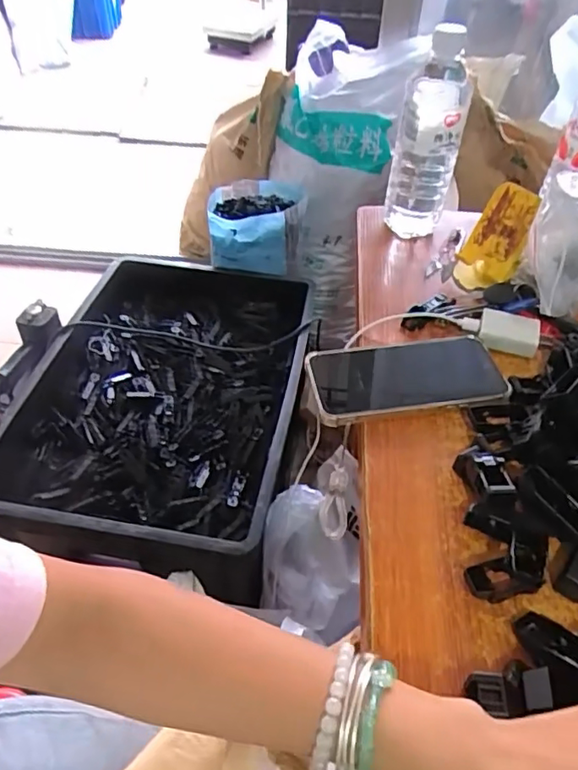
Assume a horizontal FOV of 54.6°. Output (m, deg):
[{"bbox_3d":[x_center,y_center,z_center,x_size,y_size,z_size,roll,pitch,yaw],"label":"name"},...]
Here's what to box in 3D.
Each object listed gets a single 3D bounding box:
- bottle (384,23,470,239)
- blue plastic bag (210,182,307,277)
[{"bbox_3d":[0.147,-0.261,0.605,0.068,0.211,0.066,9,46,7],"label":"bottle"},{"bbox_3d":[-0.065,-0.330,1.157,0.187,0.143,0.188,4,45,1],"label":"blue plastic bag"}]

